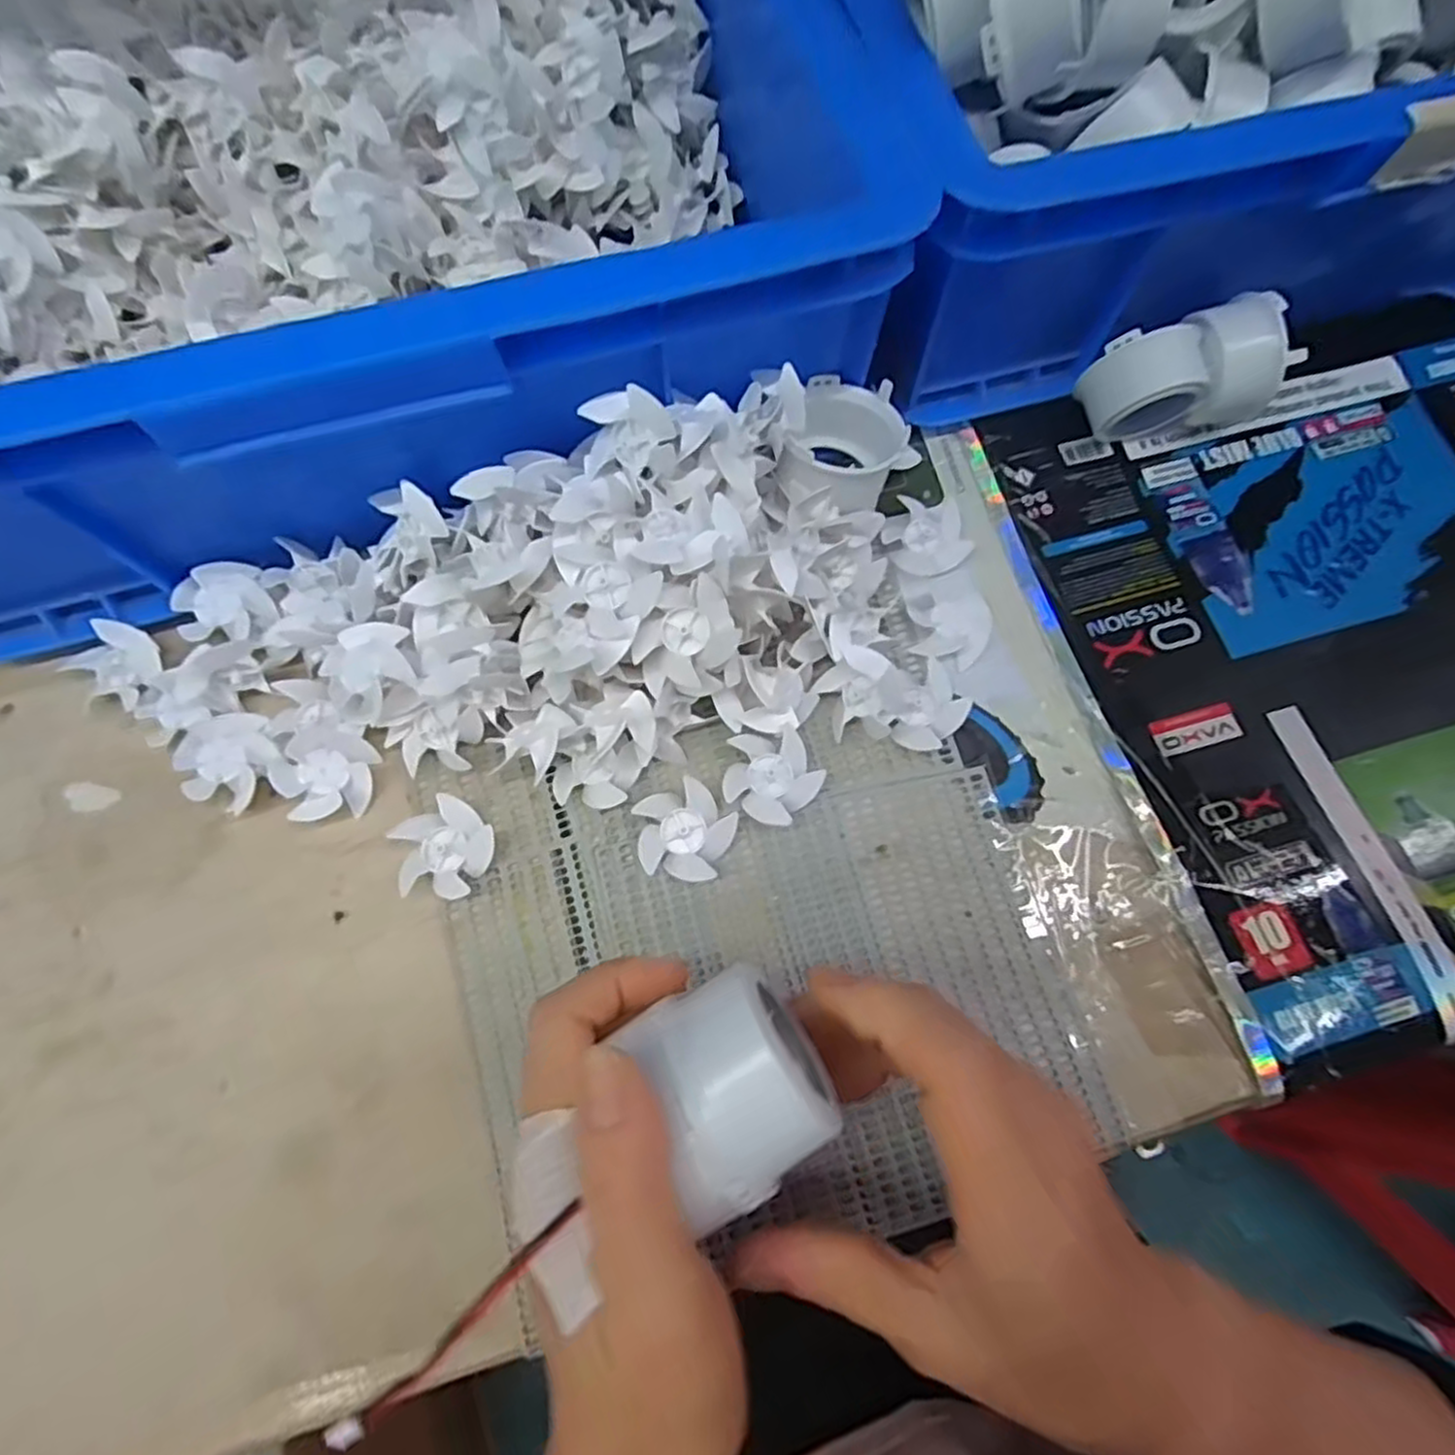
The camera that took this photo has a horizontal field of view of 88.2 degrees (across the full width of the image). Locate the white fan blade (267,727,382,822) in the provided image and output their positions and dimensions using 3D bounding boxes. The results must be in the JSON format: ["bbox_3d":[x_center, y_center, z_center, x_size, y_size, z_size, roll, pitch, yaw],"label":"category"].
[{"bbox_3d":[-0.162,0.019,0.303,0.033,0.018,0.037,4,71,0],"label":"white fan blade"}]

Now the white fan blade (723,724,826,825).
[{"bbox_3d":[0.018,0.019,0.306,0.038,0.015,0.039,0,71,-1],"label":"white fan blade"}]

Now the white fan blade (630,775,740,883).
[{"bbox_3d":[-0.017,0.041,0.297,0.038,0.016,0.037,0,71,-1],"label":"white fan blade"}]

